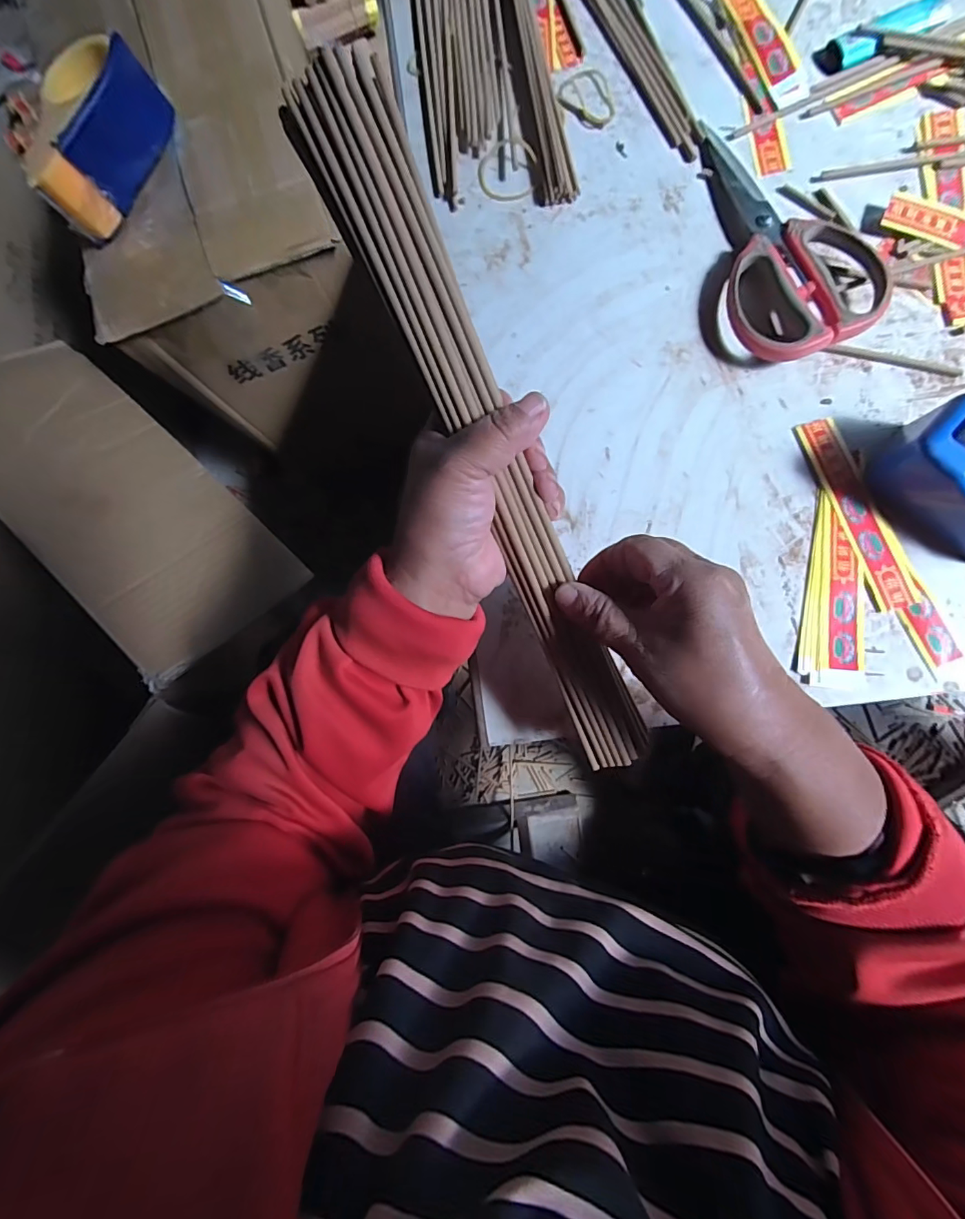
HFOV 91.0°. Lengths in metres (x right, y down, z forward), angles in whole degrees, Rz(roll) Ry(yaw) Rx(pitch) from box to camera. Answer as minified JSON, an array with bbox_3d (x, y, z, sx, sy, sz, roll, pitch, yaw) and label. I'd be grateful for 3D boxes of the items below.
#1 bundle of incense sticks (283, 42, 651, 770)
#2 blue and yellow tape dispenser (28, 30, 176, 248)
[{"bbox_3d":[0.009,-0.066,0.236,0.044,0.014,0.348,-23,105,4],"label":"bundle of incense sticks"},{"bbox_3d":[-0.362,-0.432,0.432,0.080,0.062,0.151,27,88,9],"label":"blue and yellow tape dispenser"}]

